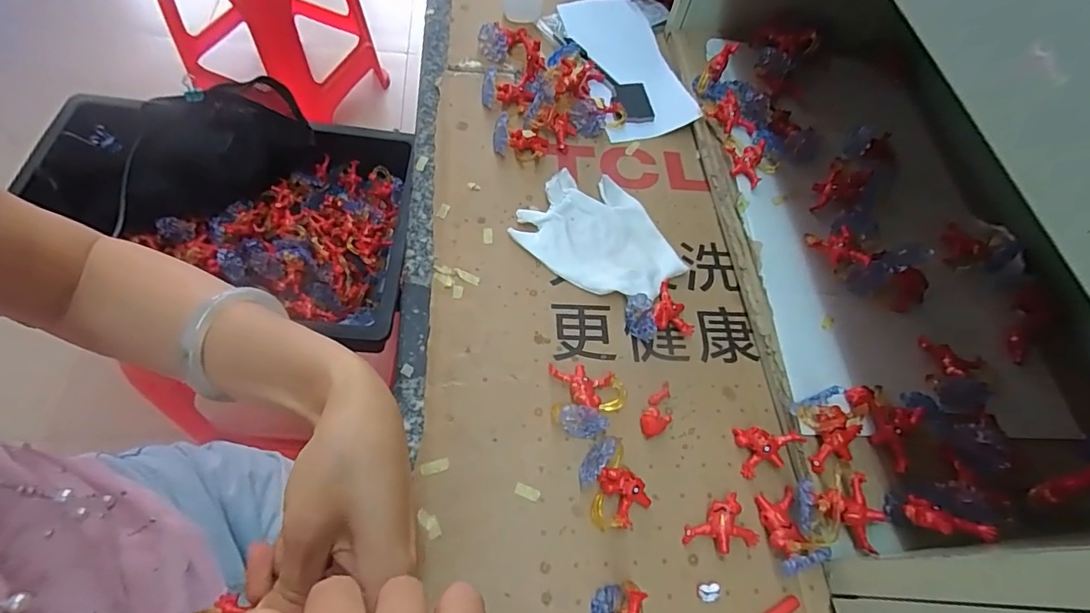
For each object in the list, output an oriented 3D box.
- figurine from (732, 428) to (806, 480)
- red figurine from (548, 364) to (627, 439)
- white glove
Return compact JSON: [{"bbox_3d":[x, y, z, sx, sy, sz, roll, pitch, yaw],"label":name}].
[{"bbox_3d":[0.160,0.105,0.357,0.042,0.015,0.033,9,61,-3],"label":"figurine"},{"bbox_3d":[0.032,0.065,0.359,0.054,0.028,0.051,1,62,-8],"label":"red figurine"},{"bbox_3d":[0.049,-0.060,0.428,0.132,0.008,0.107,42,65,14],"label":"white glove"}]

